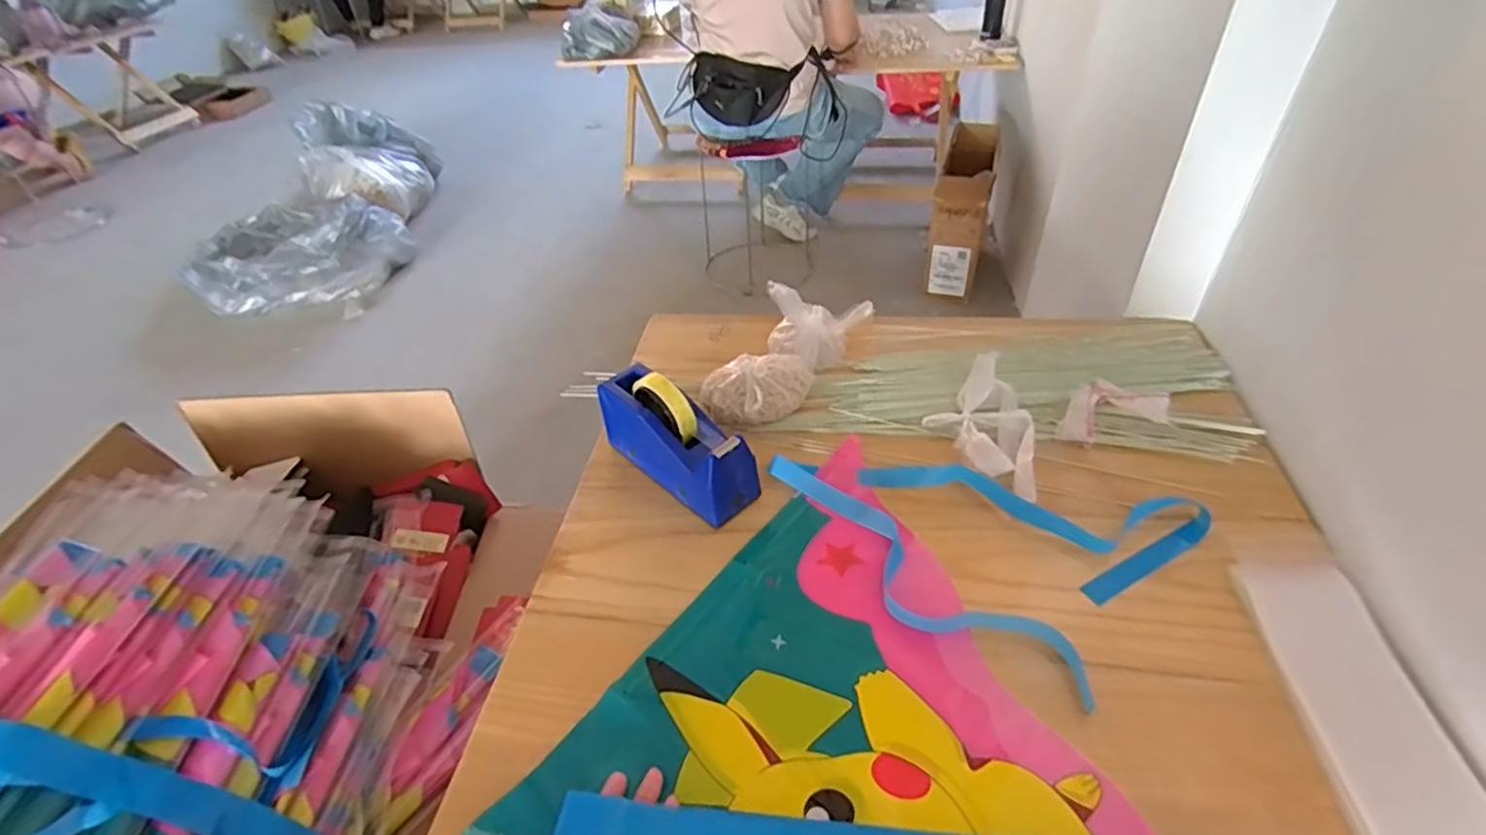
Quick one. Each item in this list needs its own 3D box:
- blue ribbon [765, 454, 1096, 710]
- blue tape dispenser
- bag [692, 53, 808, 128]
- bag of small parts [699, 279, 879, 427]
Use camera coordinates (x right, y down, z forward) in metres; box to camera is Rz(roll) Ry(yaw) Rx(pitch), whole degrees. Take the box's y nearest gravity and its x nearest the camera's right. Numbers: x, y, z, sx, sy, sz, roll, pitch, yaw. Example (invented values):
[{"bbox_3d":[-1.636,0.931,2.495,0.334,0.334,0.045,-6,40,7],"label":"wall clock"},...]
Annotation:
[{"bbox_3d":[0.158,0.147,0.665,0.086,0.018,0.372,-33,49,-29],"label":"blue ribbon"},{"bbox_3d":[-0.080,0.025,0.775,0.217,0.123,0.072,37,54,21],"label":"blue tape dispenser"},{"bbox_3d":[0.010,-0.856,1.795,0.293,0.156,0.095,-1,41,4],"label":"bag"},{"bbox_3d":[0.057,-0.118,0.909,0.122,0.122,0.286,21,47,25],"label":"bag of small parts"}]

